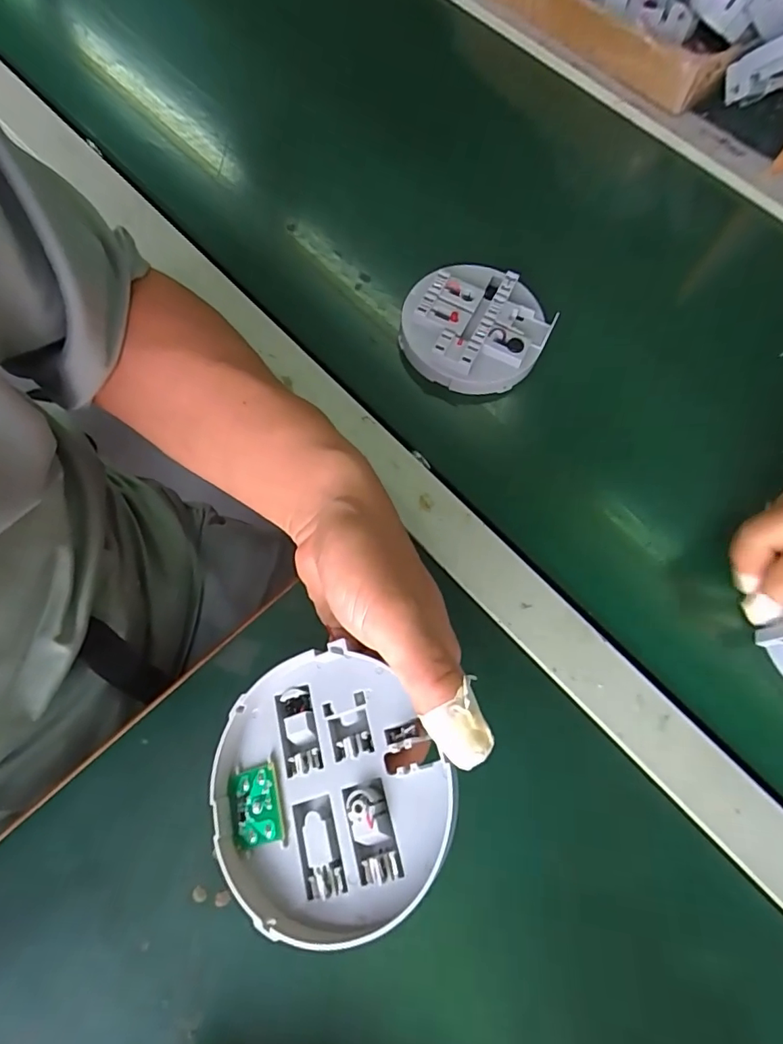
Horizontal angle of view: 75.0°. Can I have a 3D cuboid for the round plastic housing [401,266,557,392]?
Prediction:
[{"bbox_3d":[0.059,-0.142,0.370,0.100,0.023,0.098,0,69,0],"label":"round plastic housing"}]

